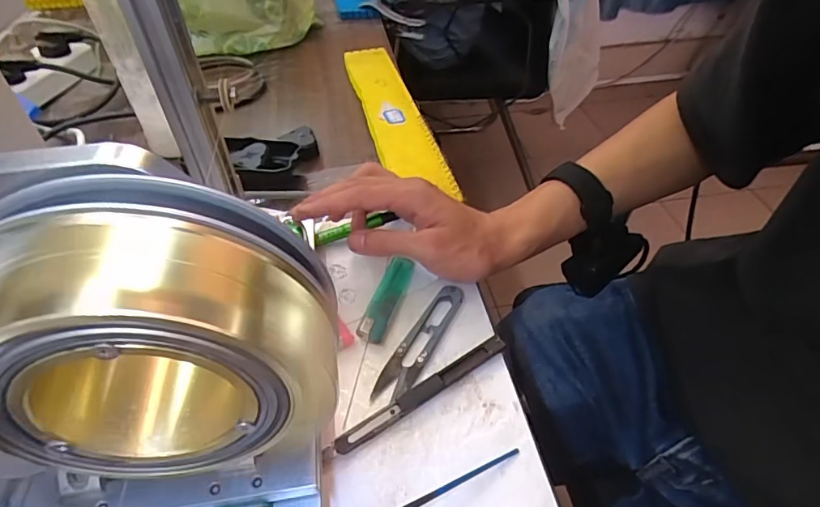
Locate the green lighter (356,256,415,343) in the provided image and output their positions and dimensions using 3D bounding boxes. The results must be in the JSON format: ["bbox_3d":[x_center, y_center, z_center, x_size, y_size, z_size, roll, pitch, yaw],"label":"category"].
[{"bbox_3d":[-0.018,0.033,0.369,0.019,0.012,0.075,15,47,15],"label":"green lighter"}]

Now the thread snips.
[{"bbox_3d":[0.008,0.059,0.344,0.023,0.009,0.102,21,49,21],"label":"thread snips"}]

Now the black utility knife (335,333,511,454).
[{"bbox_3d":[0.009,0.088,0.315,0.127,0.010,0.013,-28,51,-24],"label":"black utility knife"}]

